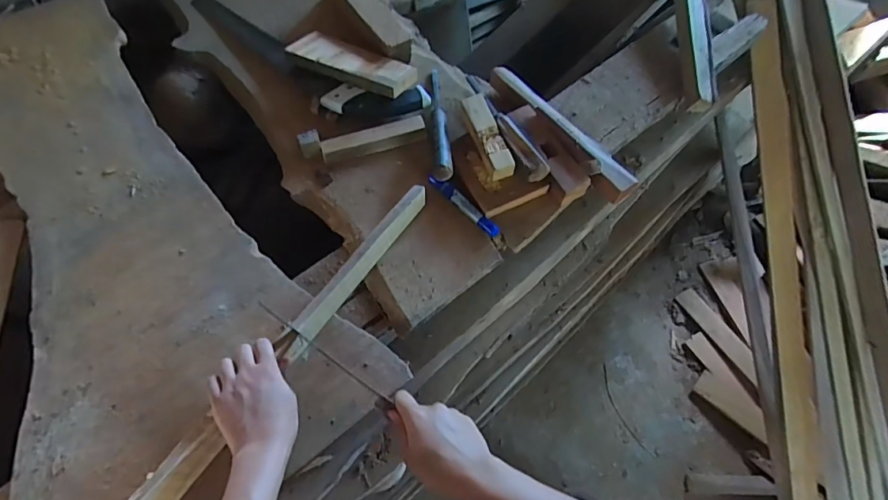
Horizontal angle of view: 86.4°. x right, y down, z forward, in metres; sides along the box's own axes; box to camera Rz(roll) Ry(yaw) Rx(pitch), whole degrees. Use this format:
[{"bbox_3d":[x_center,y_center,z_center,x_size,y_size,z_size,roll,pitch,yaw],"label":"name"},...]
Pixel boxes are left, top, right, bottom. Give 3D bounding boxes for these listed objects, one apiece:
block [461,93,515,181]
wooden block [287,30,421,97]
[{"bbox_3d":[0.063,-0.167,0.704,0.037,0.028,0.142,-14,65,-11],"label":"block"},{"bbox_3d":[-0.148,-0.302,0.761,0.208,0.016,0.069,25,65,9],"label":"wooden block"}]

